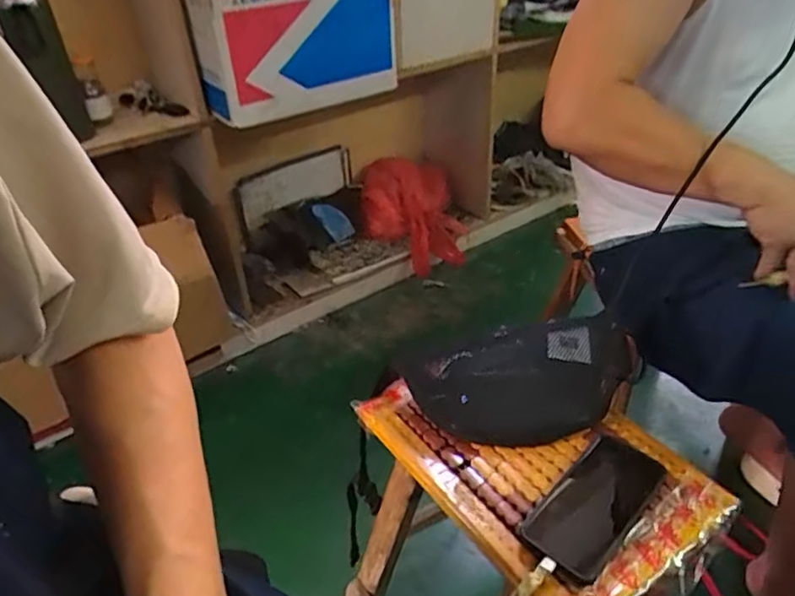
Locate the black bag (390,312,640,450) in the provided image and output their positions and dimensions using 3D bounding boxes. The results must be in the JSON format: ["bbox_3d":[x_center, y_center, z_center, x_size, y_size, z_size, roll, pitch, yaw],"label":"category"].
[{"bbox_3d":[0.170,0.090,0.734,0.302,0.057,0.168,-14,38,-13],"label":"black bag"}]

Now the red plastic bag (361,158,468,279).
[{"bbox_3d":[0.047,-0.245,1.733,0.292,0.246,0.272,-5,37,-1],"label":"red plastic bag"}]

